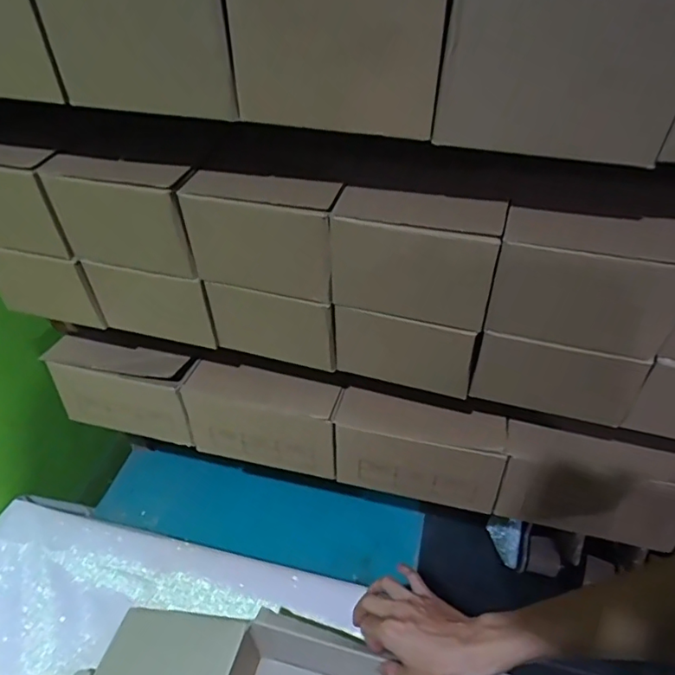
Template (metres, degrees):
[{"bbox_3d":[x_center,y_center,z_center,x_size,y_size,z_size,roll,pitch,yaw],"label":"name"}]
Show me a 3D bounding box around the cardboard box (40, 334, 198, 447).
[{"bbox_3d":[-0.284,0.071,0.717,0.202,0.112,0.066,9,43,11],"label":"cardboard box"}]

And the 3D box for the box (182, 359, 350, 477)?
[{"bbox_3d":[-0.091,0.099,0.670,0.194,0.119,0.064,10,43,12],"label":"box"}]

